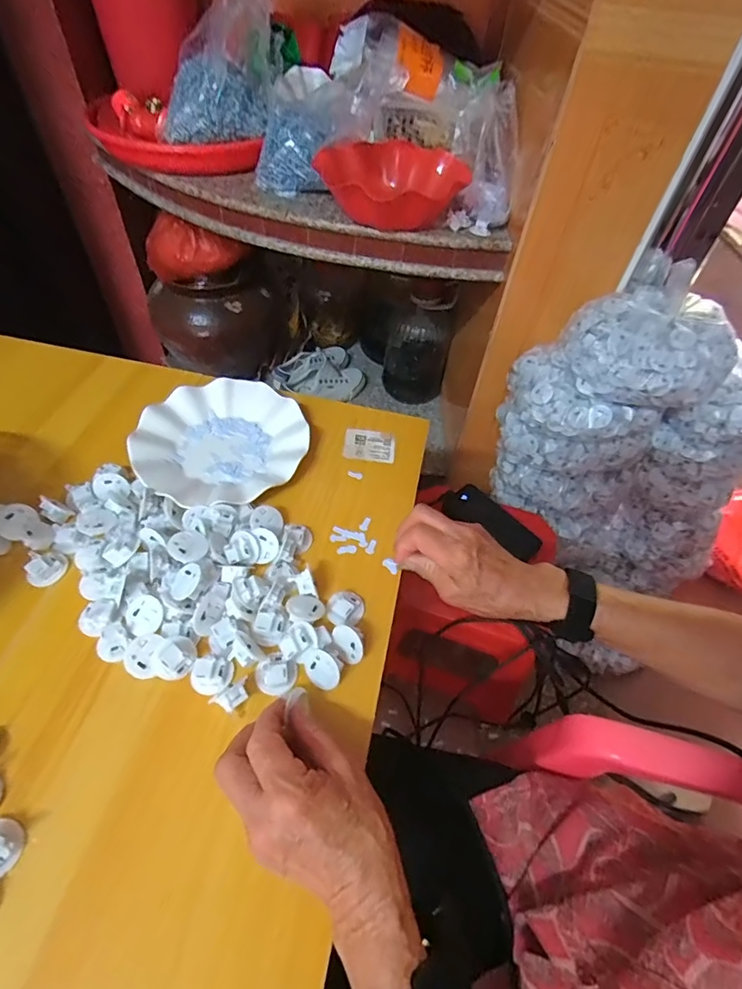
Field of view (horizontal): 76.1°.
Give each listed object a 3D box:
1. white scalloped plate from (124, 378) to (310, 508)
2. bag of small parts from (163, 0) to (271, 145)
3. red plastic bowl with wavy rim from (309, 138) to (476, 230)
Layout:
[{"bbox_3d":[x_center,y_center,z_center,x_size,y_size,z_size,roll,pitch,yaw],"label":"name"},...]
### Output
[{"bbox_3d":[-0.163,-0.060,0.524,0.179,0.024,0.177,7,52,0],"label":"white scalloped plate"},{"bbox_3d":[-0.244,-0.674,0.743,0.170,0.172,0.112,-4,52,-9],"label":"bag of small parts"},{"bbox_3d":[0.038,-0.482,0.736,0.212,0.087,0.221,3,52,-3],"label":"red plastic bowl with wavy rim"}]

